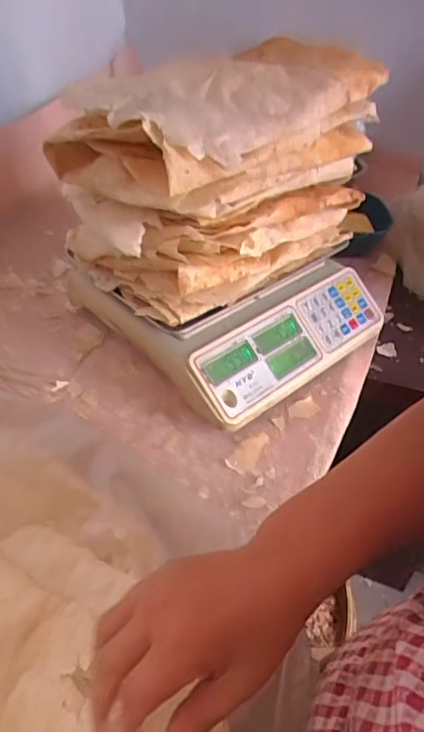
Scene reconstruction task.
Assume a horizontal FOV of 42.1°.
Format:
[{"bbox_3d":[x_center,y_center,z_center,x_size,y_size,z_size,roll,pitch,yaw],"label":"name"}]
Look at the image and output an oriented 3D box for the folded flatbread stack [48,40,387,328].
[{"bbox_3d":[0.004,-0.226,0.652,0.316,0.221,0.202,-32,53,-33],"label":"folded flatbread stack"}]

